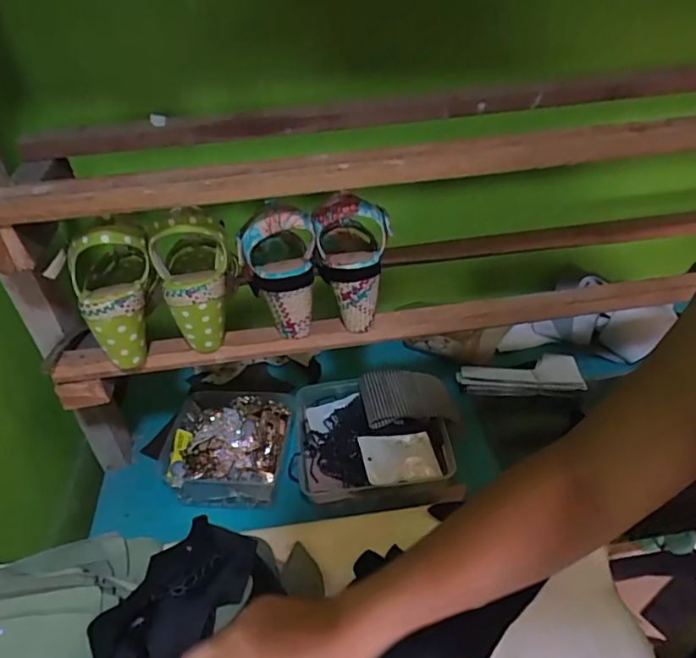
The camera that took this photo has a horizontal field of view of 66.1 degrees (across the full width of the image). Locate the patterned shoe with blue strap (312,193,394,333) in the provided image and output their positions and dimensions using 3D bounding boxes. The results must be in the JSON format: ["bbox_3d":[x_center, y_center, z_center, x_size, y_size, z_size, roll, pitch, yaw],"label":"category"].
[{"bbox_3d":[0.007,-0.071,0.574,0.076,0.147,0.077,-4,8,0],"label":"patterned shoe with blue strap"}]

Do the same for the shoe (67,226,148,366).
[{"bbox_3d":[-0.247,-0.029,0.552,0.088,0.148,0.087,-3,10,1],"label":"shoe"}]

